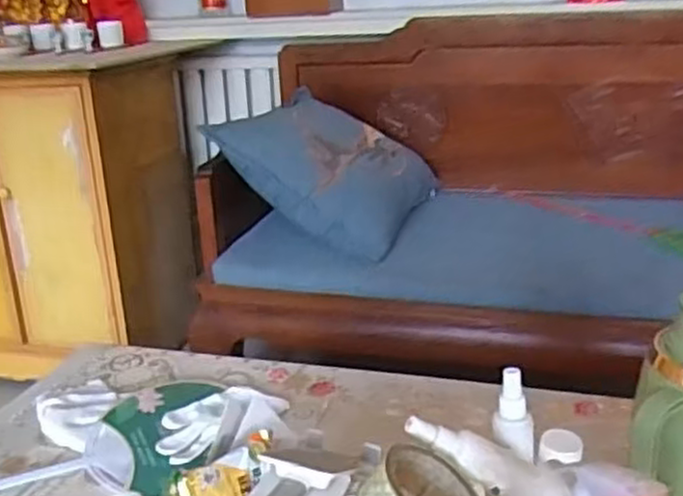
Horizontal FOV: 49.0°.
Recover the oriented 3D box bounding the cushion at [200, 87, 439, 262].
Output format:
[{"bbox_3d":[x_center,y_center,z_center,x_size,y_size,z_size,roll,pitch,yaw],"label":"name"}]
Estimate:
[{"bbox_3d":[-0.015,-0.224,1.841,0.516,0.148,0.465,38,51,-5],"label":"cushion"}]

